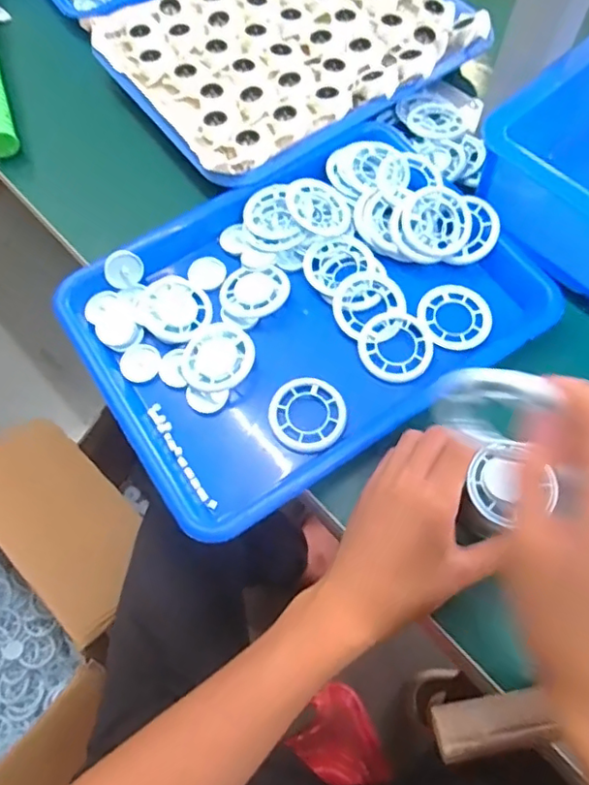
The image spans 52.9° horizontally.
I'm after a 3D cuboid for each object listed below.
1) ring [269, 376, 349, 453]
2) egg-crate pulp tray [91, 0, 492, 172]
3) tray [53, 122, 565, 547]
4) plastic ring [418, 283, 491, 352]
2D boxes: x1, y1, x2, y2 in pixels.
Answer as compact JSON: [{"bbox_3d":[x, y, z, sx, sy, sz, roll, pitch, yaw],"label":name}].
[{"bbox_3d":[0.010,0.017,0.443,0.057,0.007,0.057,-1,65,1],"label":"ring"},{"bbox_3d":[-0.003,-0.353,0.586,0.316,0.032,0.248,-34,69,-13],"label":"egg-crate pulp tray"},{"bbox_3d":[0.007,-0.069,0.471,0.333,0.038,0.252,-32,69,-12],"label":"tray"},{"bbox_3d":[0.129,-0.061,0.473,0.053,0.004,0.060,-26,67,-10],"label":"plastic ring"}]

